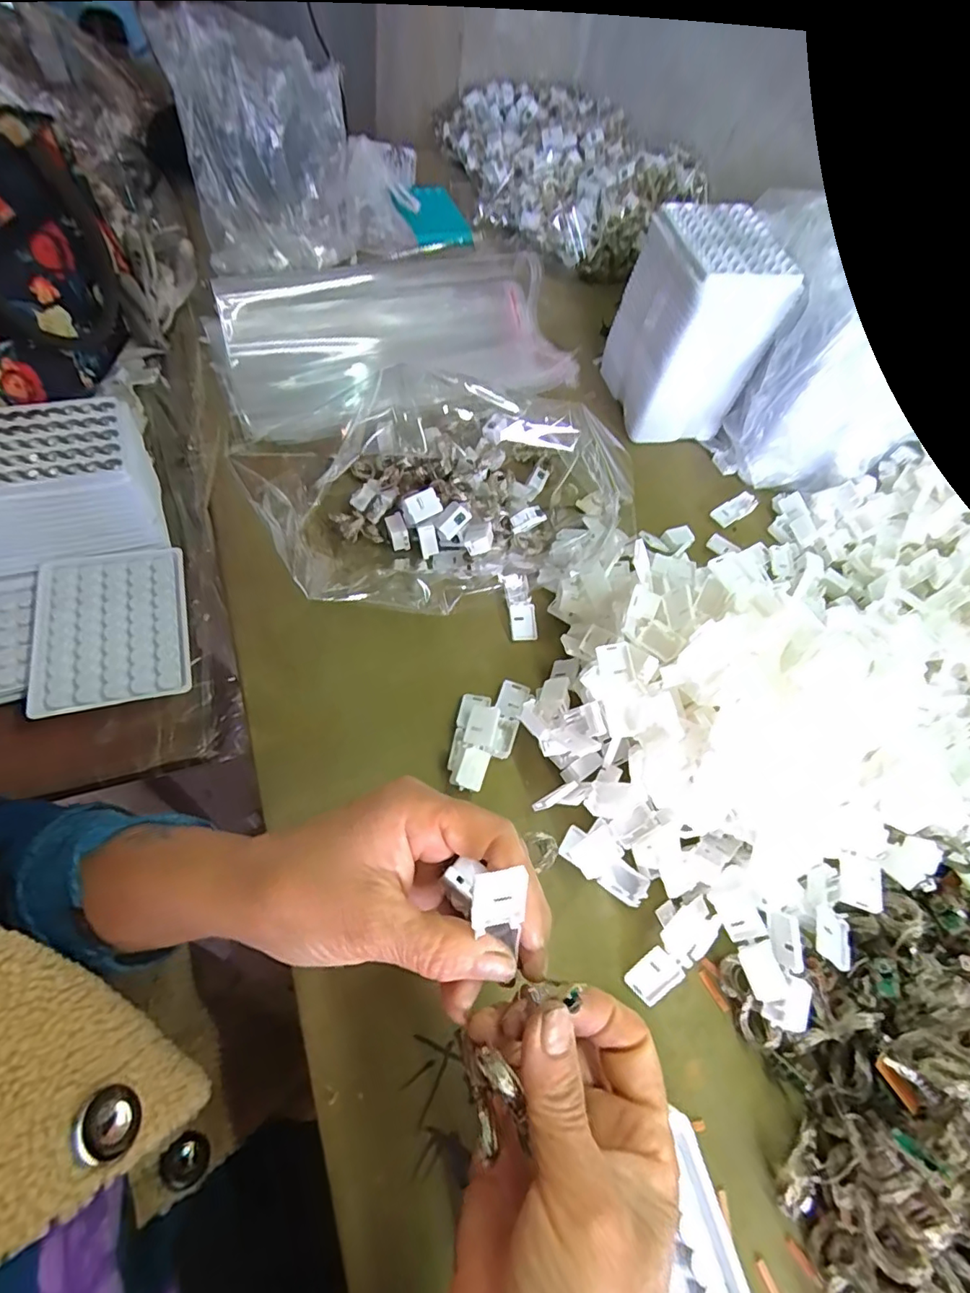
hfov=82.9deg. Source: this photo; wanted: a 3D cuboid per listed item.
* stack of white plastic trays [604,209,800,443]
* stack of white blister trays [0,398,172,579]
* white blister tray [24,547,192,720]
[{"bbox_3d":[0.193,-0.303,0.526,0.100,0.157,0.126,-2,57,-9],"label":"stack of white plastic trays"},{"bbox_3d":[-0.319,-0.118,0.407,0.133,0.075,0.097,-14,60,-16],"label":"stack of white blister trays"},{"bbox_3d":[-0.264,-0.013,0.388,0.094,0.010,0.125,-10,61,-19],"label":"white blister tray"}]

